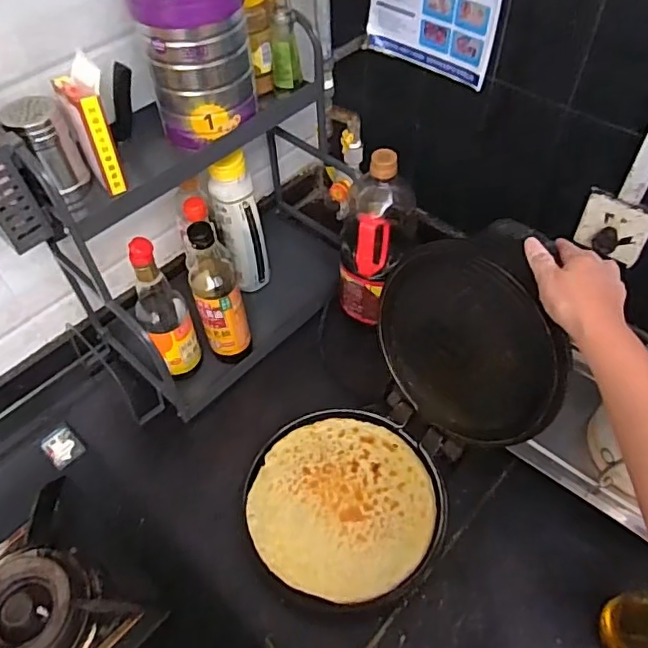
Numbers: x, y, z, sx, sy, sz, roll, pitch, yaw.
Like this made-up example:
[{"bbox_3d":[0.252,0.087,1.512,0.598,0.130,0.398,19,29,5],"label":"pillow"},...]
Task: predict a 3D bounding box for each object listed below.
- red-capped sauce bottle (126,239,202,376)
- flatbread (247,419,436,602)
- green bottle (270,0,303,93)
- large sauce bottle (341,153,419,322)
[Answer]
[{"bbox_3d":[-0.224,-0.013,0.776,0.070,0.249,0.069,-24,55,-15],"label":"red-capped sauce bottle"},{"bbox_3d":[0.022,0.218,0.691,0.216,0.011,0.213,-1,53,1],"label":"flatbread"},{"bbox_3d":[-0.053,-0.375,0.723,0.042,0.141,0.036,-3,53,0],"label":"green bottle"},{"bbox_3d":[0.071,-0.120,0.821,0.095,0.284,0.105,-34,59,-22],"label":"large sauce bottle"}]

